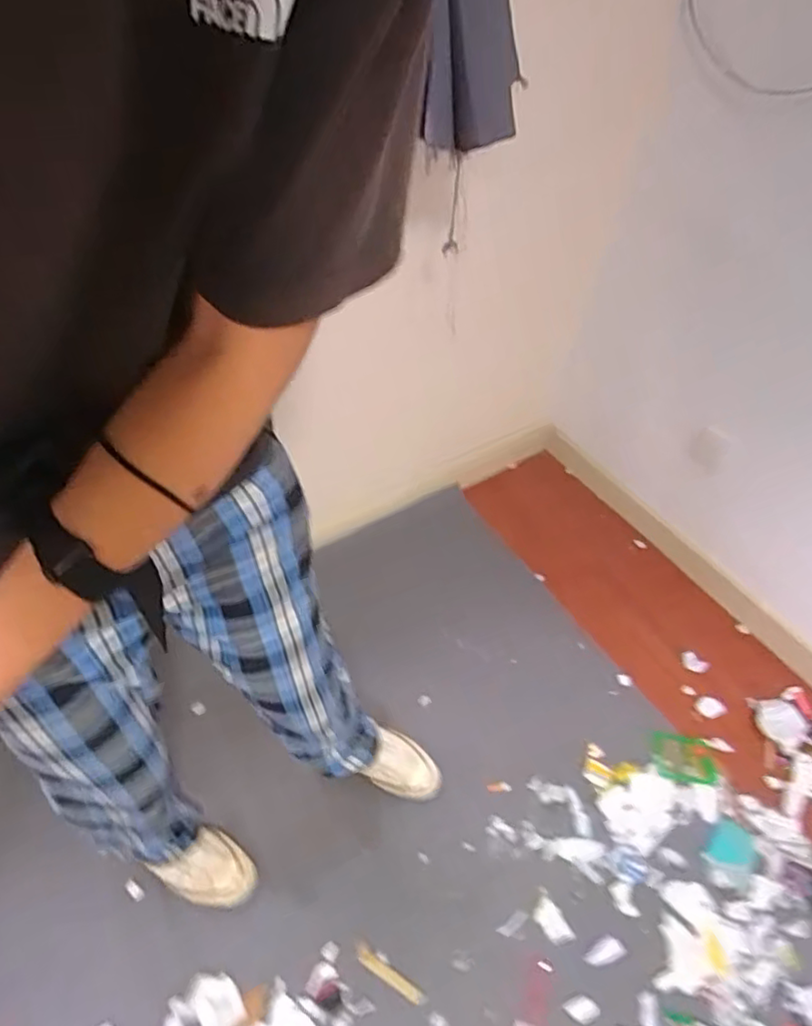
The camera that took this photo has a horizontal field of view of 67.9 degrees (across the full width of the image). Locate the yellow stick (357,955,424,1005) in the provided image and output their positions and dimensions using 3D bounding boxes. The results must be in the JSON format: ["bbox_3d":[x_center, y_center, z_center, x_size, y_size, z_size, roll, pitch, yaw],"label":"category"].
[{"bbox_3d":[-0.024,0.751,0.975,0.115,0.006,0.020,26,54,16],"label":"yellow stick"}]

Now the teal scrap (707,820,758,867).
[{"bbox_3d":[0.605,0.616,1.123,0.091,0.006,0.076,7,51,1],"label":"teal scrap"}]

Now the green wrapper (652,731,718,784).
[{"bbox_3d":[0.561,0.493,1.215,0.120,0.009,0.092,8,56,3],"label":"green wrapper"}]

